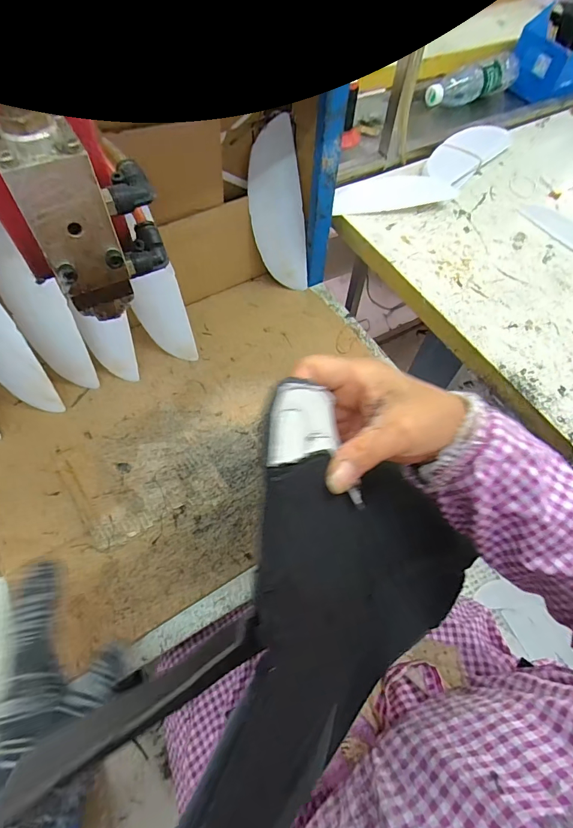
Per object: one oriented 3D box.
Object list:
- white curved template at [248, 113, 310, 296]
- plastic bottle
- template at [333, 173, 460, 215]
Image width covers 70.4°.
[{"bbox_3d":[-0.013,-0.294,0.599,0.076,0.223,0.007,-10,37,2],"label":"white curved template"},{"bbox_3d":[0.392,-0.698,0.855,0.232,0.055,0.058,-25,64,-16],"label":"plastic bottle"},{"bbox_3d":[0.173,-0.378,0.690,0.205,0.011,0.098,-12,58,-3],"label":"template"}]

